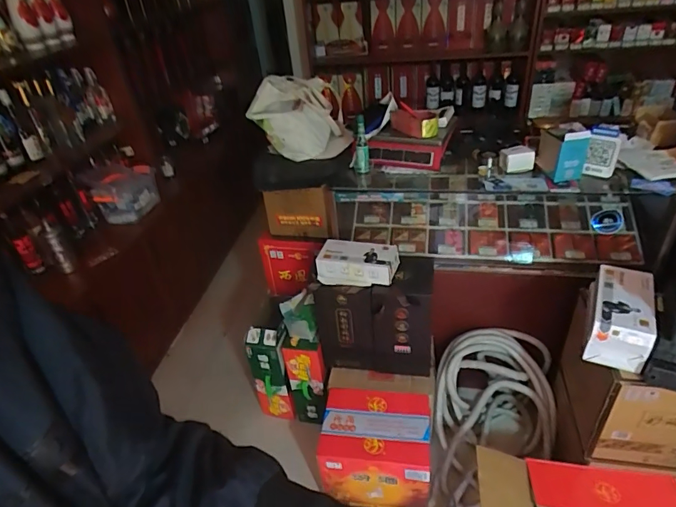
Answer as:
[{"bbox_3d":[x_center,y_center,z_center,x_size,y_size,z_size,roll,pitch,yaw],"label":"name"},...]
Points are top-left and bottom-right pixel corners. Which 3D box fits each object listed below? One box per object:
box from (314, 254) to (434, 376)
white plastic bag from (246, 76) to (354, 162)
[{"bbox_3d":[0.128,0.213,1.489,0.364,0.374,0.212,1,36,10],"label":"box"},{"bbox_3d":[-0.124,-0.459,1.457,0.333,0.228,0.292,-14,36,-11],"label":"white plastic bag"}]

